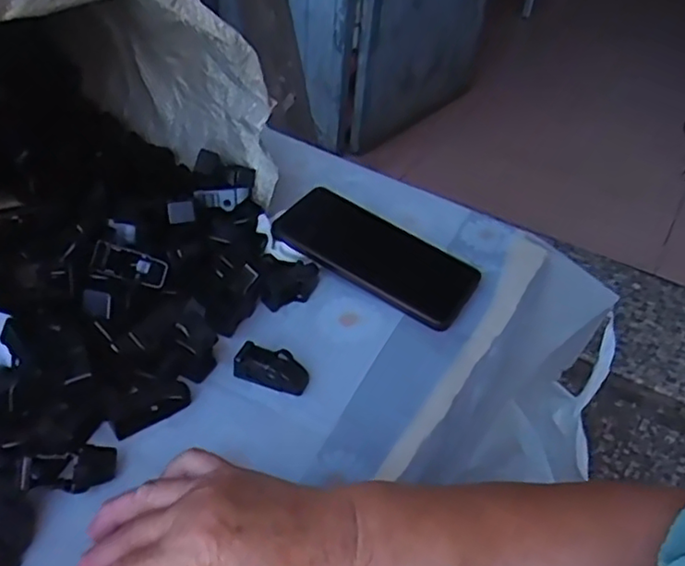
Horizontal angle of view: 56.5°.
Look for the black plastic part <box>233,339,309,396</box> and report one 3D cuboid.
[{"bbox_3d":[-0.048,0.059,0.439,0.050,0.017,0.023,17,43,12],"label":"black plastic part"}]

